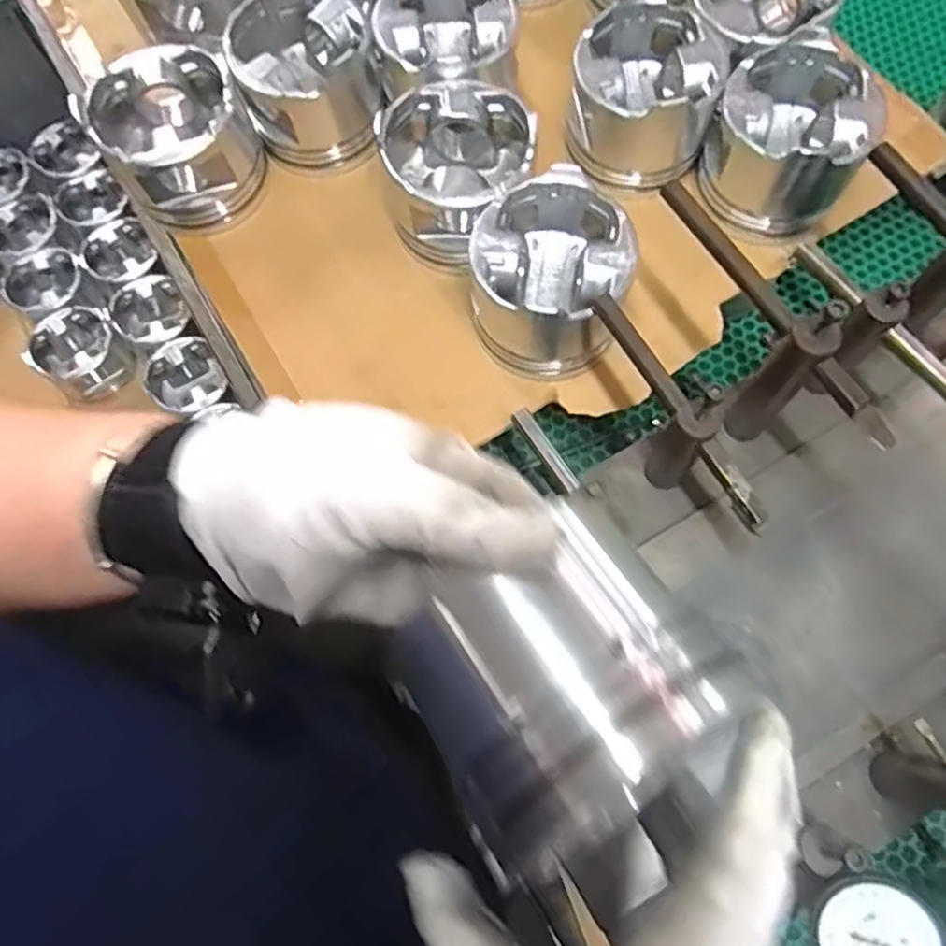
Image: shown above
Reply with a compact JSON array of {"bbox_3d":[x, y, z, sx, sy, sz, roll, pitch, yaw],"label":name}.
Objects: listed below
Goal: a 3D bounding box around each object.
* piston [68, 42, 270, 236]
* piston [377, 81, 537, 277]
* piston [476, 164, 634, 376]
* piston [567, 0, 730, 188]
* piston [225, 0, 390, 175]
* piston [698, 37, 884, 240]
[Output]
[{"bbox_3d":[-0.208,-0.236,0.479,0.095,0.075,0.096,-34,74,-8],"label":"piston"},{"bbox_3d":[-0.014,-0.205,0.463,0.094,0.065,0.102,-1,73,2],"label":"piston"},{"bbox_3d":[0.047,-0.123,0.438,0.103,0.072,0.105,3,73,3],"label":"piston"},{"bbox_3d":[0.119,-0.269,0.476,0.096,0.073,0.098,-1,73,2],"label":"piston"},{"bbox_3d":[-0.121,-0.290,0.496,0.098,0.075,0.102,-25,73,-6],"label":"piston"},{"bbox_3d":[0.214,-0.225,0.466,0.094,0.076,0.099,-1,73,2],"label":"piston"}]

